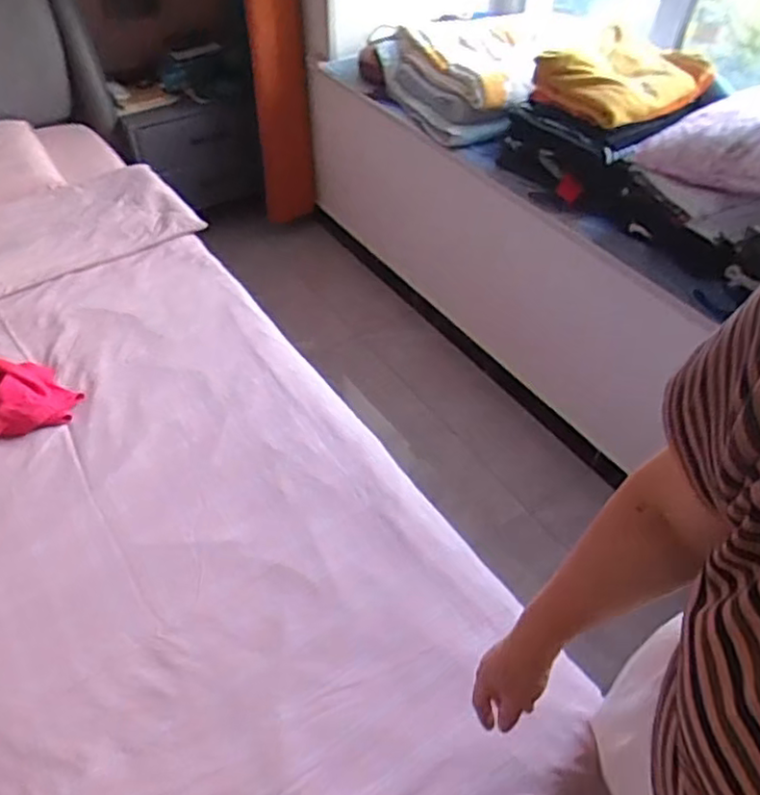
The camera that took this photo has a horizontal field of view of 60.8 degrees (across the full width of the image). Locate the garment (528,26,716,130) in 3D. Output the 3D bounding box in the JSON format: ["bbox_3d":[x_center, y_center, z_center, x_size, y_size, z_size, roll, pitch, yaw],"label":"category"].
[{"bbox_3d":[0.517,-0.674,1.356,0.339,0.099,0.233,-31,55,-27],"label":"garment"}]

